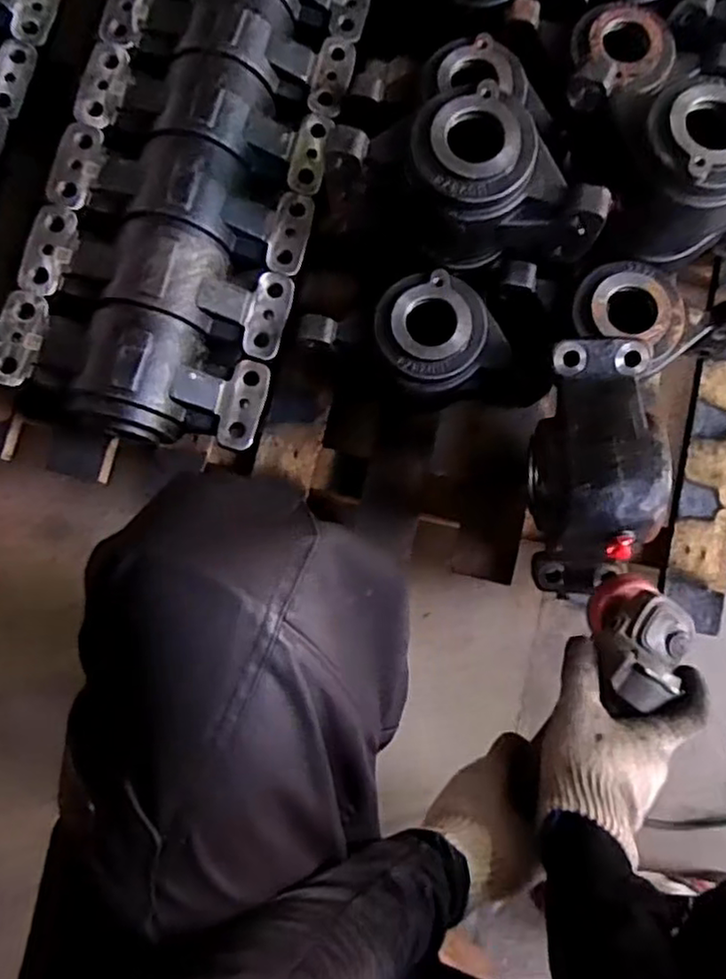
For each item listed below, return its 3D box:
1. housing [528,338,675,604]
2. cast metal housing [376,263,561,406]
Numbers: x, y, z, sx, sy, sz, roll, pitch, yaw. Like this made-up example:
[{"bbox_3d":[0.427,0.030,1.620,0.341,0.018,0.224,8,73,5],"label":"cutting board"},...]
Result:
[{"bbox_3d":[0.198,-0.015,0.595,0.095,0.127,0.212,-2,81,-1],"label":"housing"},{"bbox_3d":[0.096,-0.139,0.635,0.168,0.087,0.121,-7,82,-2],"label":"cast metal housing"}]

